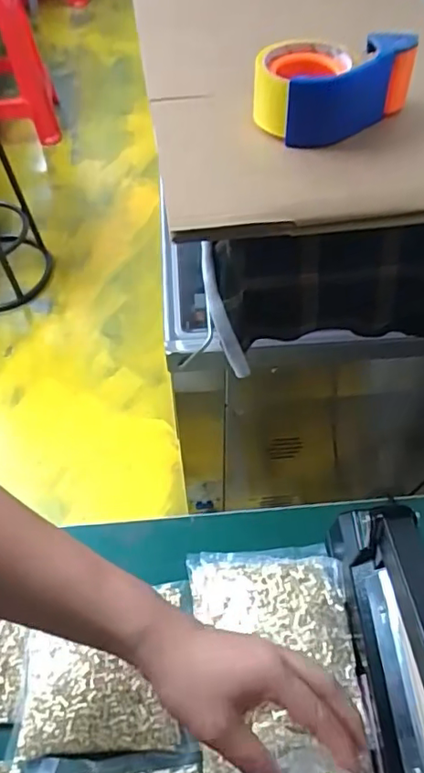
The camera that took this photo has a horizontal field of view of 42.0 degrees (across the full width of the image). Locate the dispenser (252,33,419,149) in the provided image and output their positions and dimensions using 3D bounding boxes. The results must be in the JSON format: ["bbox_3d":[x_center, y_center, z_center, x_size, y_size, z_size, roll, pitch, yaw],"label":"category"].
[{"bbox_3d":[0.101,-0.275,0.497,0.122,0.061,0.096,-36,62,-21],"label":"dispenser"}]

